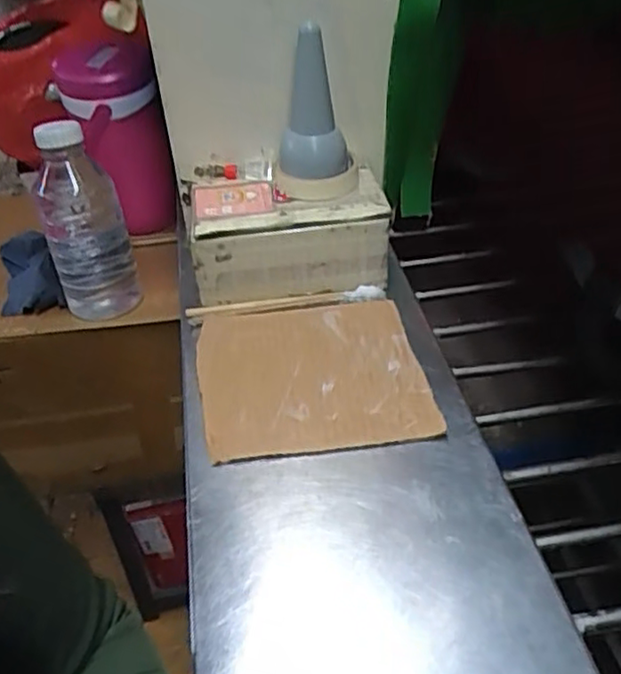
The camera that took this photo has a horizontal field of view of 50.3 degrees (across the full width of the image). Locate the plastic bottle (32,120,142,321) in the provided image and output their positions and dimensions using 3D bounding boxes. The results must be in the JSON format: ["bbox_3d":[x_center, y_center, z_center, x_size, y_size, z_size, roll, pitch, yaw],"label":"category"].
[{"bbox_3d":[-0.254,-0.125,0.746,0.093,0.228,0.087,-14,42,-14],"label":"plastic bottle"}]

